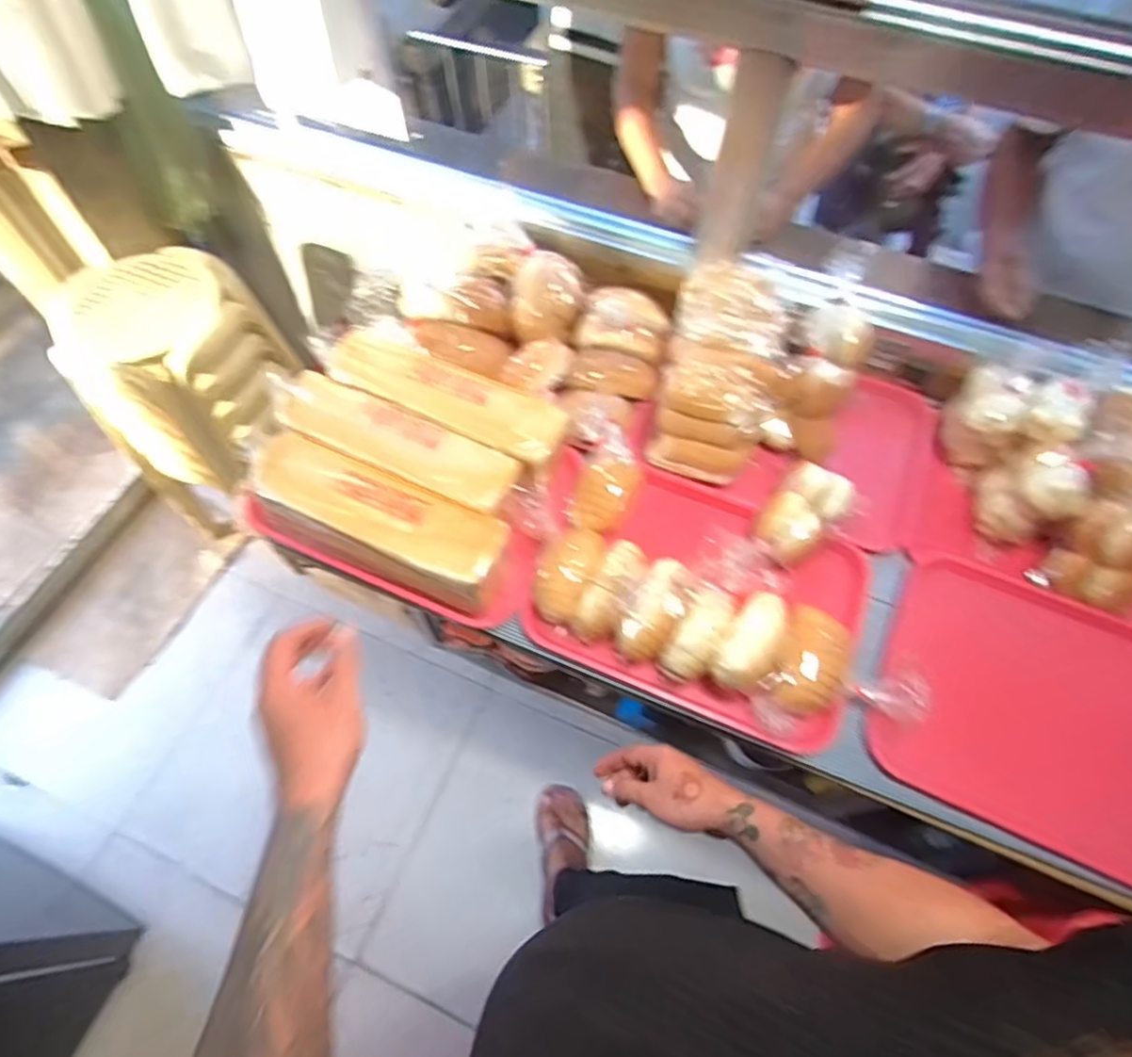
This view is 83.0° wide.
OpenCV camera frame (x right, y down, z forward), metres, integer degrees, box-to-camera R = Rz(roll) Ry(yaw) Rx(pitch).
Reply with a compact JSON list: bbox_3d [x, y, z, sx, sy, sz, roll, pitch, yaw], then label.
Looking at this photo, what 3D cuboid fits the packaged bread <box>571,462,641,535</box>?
[{"bbox_3d":[0.053,-0.045,0.874,0.075,0.049,0.104,20,63,9],"label":"packaged bread"}]

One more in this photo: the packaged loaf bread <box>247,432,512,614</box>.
[{"bbox_3d":[-0.241,-0.012,0.820,0.359,0.104,0.100,22,63,10],"label":"packaged loaf bread"}]

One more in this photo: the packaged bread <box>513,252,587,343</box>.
[{"bbox_3d":[-0.027,-0.366,1.007,0.113,0.072,0.137,0,62,-2],"label":"packaged bread"}]

